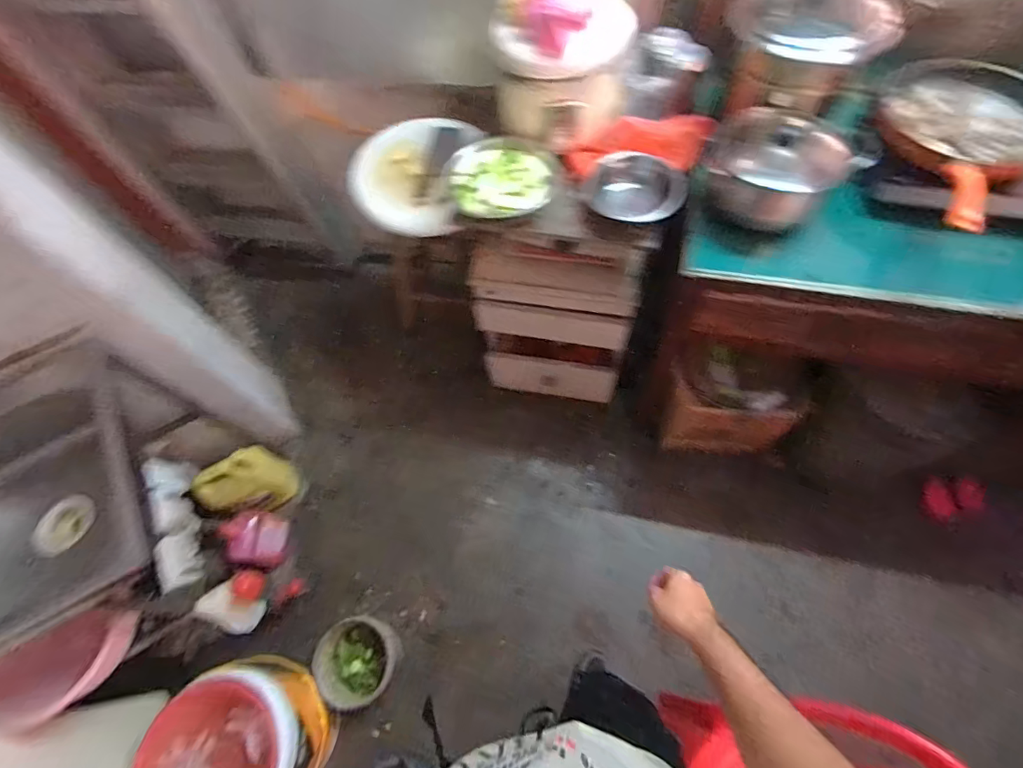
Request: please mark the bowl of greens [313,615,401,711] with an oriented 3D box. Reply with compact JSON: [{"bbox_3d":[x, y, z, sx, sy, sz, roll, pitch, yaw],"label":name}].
[{"bbox_3d":[-0.418,0.758,1.277,0.213,0.113,0.213,-1,64,3],"label":"bowl of greens"}]

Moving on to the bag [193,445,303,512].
[{"bbox_3d":[-0.789,0.299,1.429,0.227,0.252,0.129,-41,68,-15],"label":"bag"}]

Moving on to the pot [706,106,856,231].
[{"bbox_3d":[0.491,-0.404,0.901,0.214,0.150,0.182,5,64,6],"label":"pot"}]

